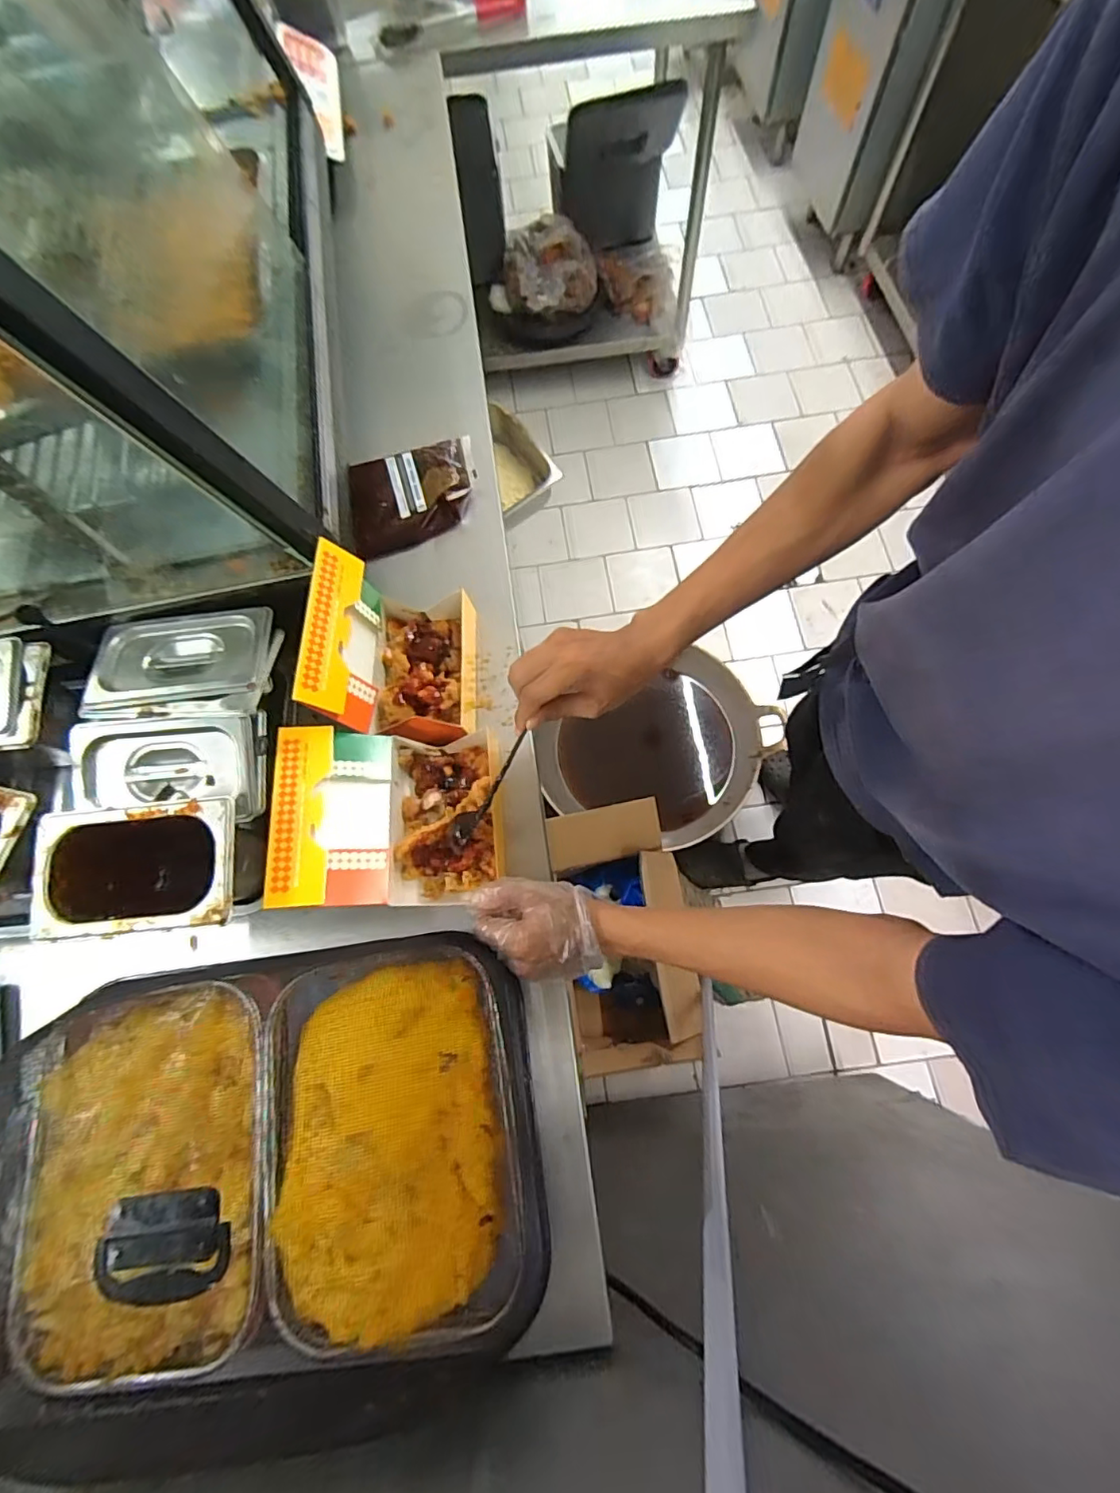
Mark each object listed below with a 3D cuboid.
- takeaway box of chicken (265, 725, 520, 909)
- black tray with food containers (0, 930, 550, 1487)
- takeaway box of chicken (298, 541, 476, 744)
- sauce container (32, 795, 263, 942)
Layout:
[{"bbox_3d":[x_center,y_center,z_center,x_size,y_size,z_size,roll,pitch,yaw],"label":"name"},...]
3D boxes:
[{"bbox_3d":[-0.168,0.070,0.594,0.208,0.096,0.176,-5,71,1],"label":"takeaway box of chicken"},{"bbox_3d":[-0.289,0.385,0.507,0.533,0.110,0.371,-8,71,0],"label":"black tray with food containers"},{"bbox_3d":[-0.174,-0.104,0.632,0.135,0.155,0.177,-1,71,2],"label":"takeaway box of chicken"},{"bbox_3d":[-0.378,0.125,0.560,0.187,0.136,0.108,-7,71,0],"label":"sauce container"}]

